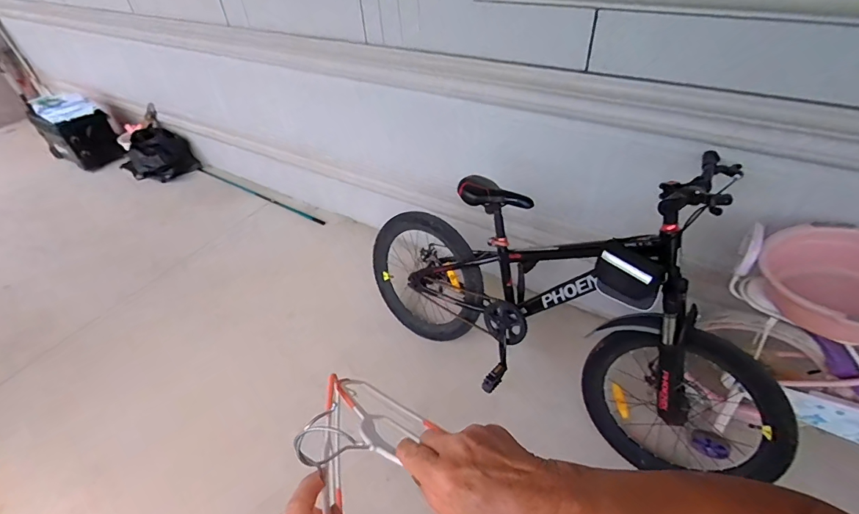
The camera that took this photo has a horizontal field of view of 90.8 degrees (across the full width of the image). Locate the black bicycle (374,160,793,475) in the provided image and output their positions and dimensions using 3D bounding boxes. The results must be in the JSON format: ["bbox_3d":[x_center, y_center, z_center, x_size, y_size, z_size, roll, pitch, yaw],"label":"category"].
[{"bbox_3d":[0.394,0.066,1.250,1.259,0.796,0.507,31,52,33],"label":"black bicycle"}]

